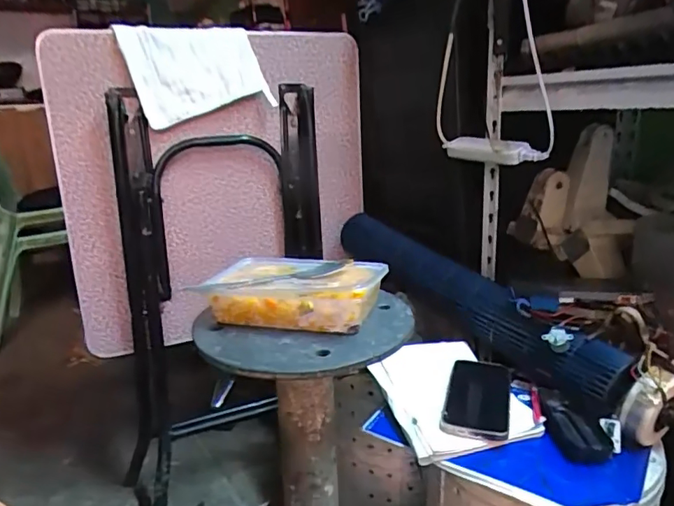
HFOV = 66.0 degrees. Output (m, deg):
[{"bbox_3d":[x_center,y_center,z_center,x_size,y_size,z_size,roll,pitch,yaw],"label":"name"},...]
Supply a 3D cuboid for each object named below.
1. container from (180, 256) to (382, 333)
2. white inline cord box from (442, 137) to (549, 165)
[{"bbox_3d":[-0.042,0.039,0.525,0.174,0.047,0.105,2,16,16],"label":"container"},{"bbox_3d":[0.240,-0.158,0.806,0.040,0.034,0.174,-14,19,-37],"label":"white inline cord box"}]

